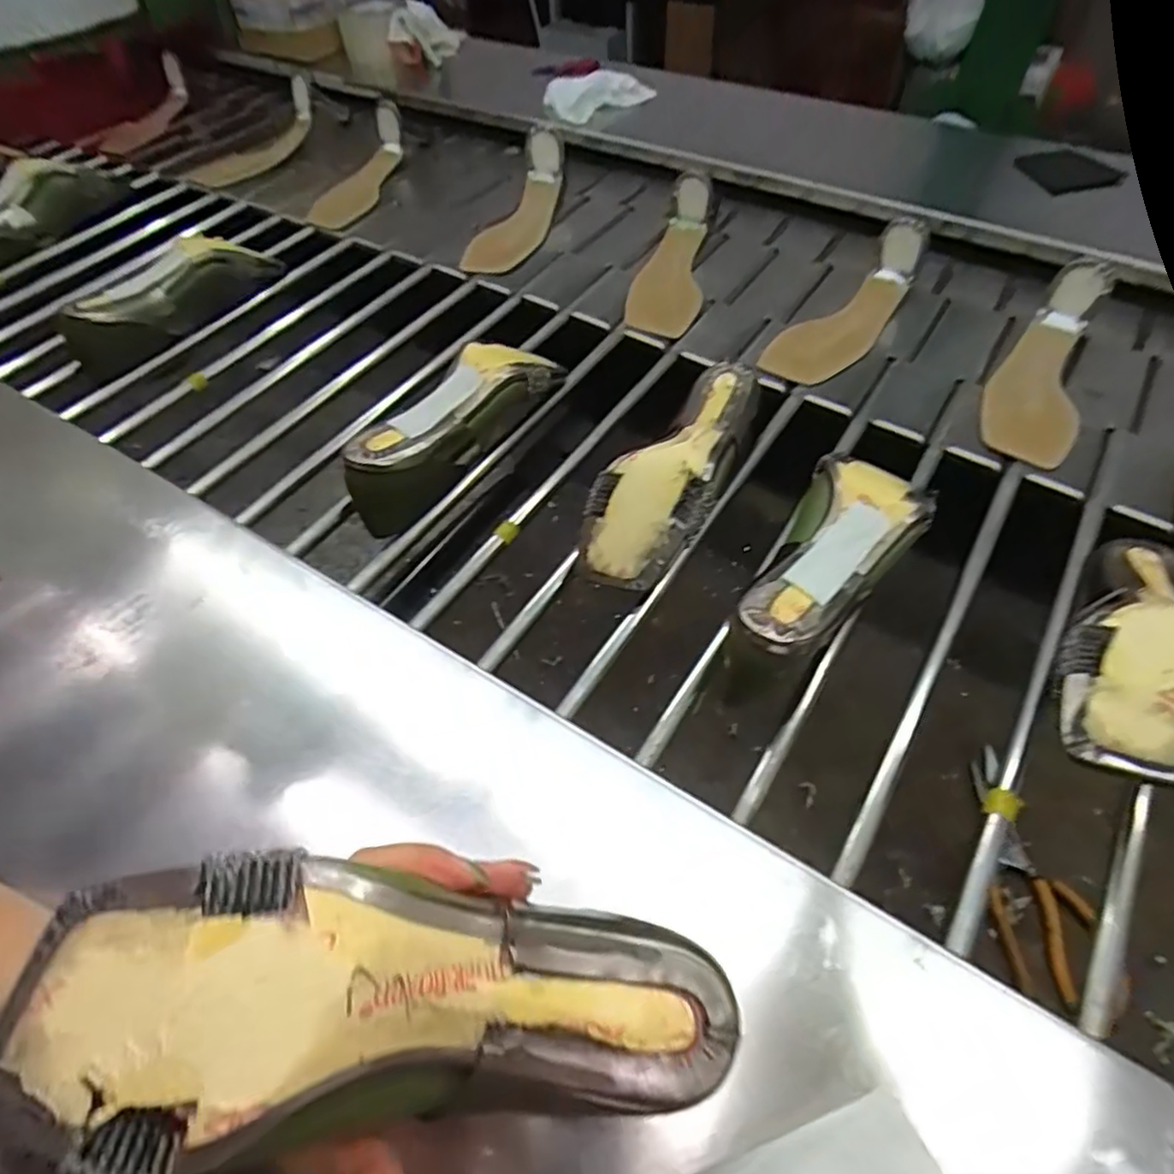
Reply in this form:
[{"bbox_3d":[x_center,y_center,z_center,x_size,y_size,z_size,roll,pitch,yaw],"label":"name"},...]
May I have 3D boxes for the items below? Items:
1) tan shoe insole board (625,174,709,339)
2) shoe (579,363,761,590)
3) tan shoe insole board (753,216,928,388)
[{"bbox_3d":[0.094,-0.354,0.729,0.076,0.054,0.206,11,70,11],"label":"tan shoe insole board"},{"bbox_3d":[0.077,-0.091,0.527,0.091,0.072,0.223,28,63,29],"label":"shoe"},{"bbox_3d":[0.263,-0.275,0.669,0.219,0.049,0.076,-45,64,-10],"label":"tan shoe insole board"}]

